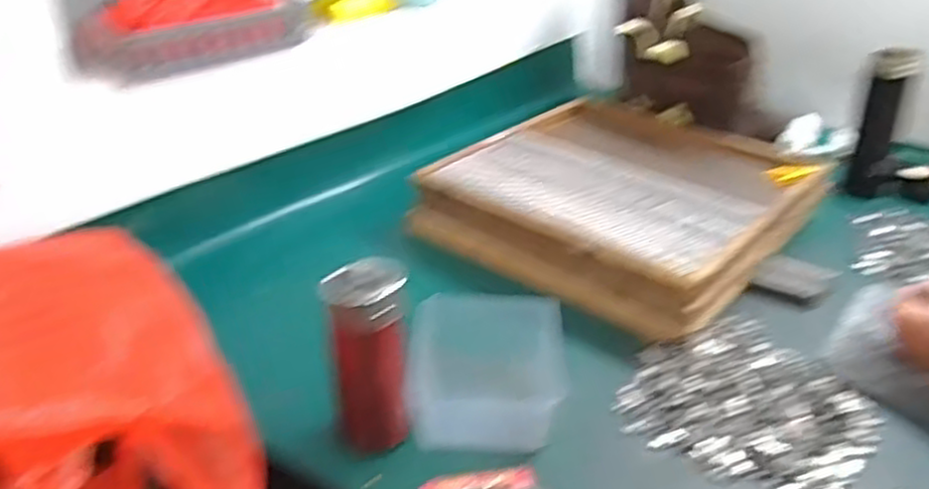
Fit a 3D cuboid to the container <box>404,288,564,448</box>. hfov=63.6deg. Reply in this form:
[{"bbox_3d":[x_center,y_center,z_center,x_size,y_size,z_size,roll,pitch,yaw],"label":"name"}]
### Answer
[{"bbox_3d":[0.022,0.116,0.690,0.141,0.072,0.128,-1,29,-1],"label":"container"}]

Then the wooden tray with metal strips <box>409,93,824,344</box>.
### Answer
[{"bbox_3d":[0.208,-0.079,0.982,0.389,0.075,0.419,21,36,34],"label":"wooden tray with metal strips"}]

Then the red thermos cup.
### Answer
[{"bbox_3d":[-0.085,0.093,0.641,0.066,0.151,0.067,-9,32,-18],"label":"red thermos cup"}]

